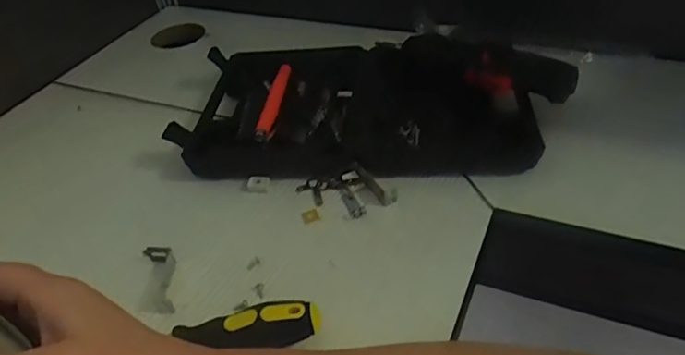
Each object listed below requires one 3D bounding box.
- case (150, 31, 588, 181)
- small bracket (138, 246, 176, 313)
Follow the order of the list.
[{"bbox_3d":[0.025,-0.089,0.549,0.378,0.070,0.210,1,41,9],"label":"case"},{"bbox_3d":[-0.148,0.082,0.423,0.023,0.013,0.063,-12,41,-6],"label":"small bracket"}]

